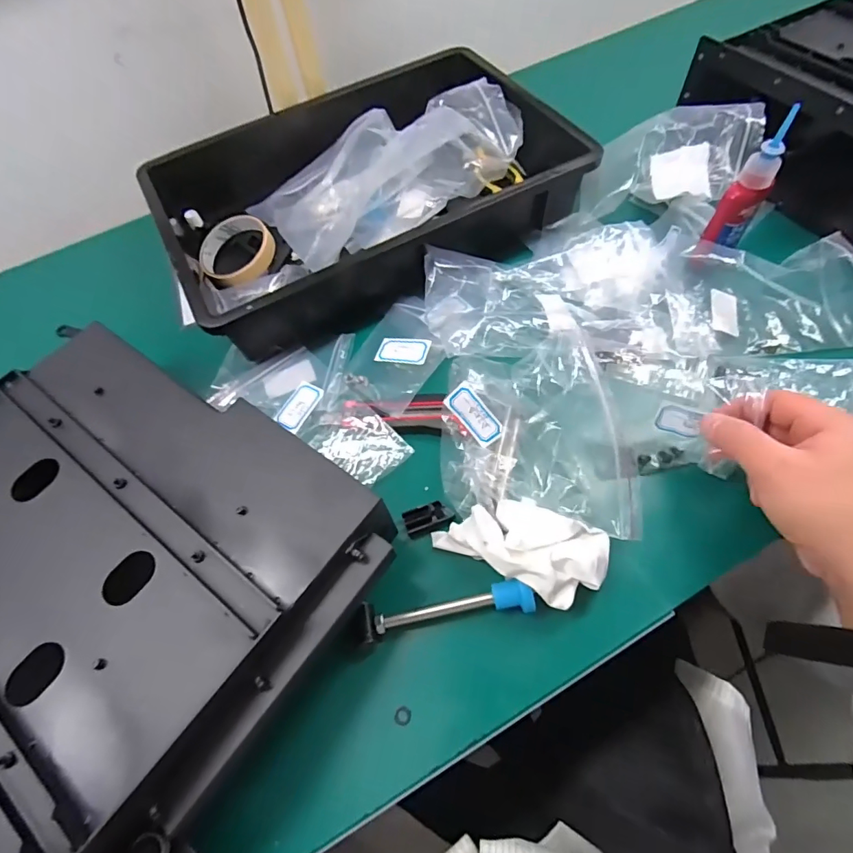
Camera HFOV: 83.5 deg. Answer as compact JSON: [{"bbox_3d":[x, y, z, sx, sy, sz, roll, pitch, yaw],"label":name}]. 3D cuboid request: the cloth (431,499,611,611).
[{"bbox_3d":[0.073,0.085,0.360,0.120,0.048,0.067,24,64,17],"label":"cloth"}]

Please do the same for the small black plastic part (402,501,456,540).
[{"bbox_3d":[0.002,0.075,0.391,0.039,0.015,0.021,-18,60,-6],"label":"small black plastic part"}]

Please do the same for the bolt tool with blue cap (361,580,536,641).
[{"bbox_3d":[0.015,0.134,0.349,0.123,0.033,0.023,-9,59,-1],"label":"bolt tool with blue cap"}]

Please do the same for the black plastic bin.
[{"bbox_3d":[-0.057,-0.271,0.534,0.453,0.102,0.267,-25,61,-10],"label":"black plastic bin"}]

